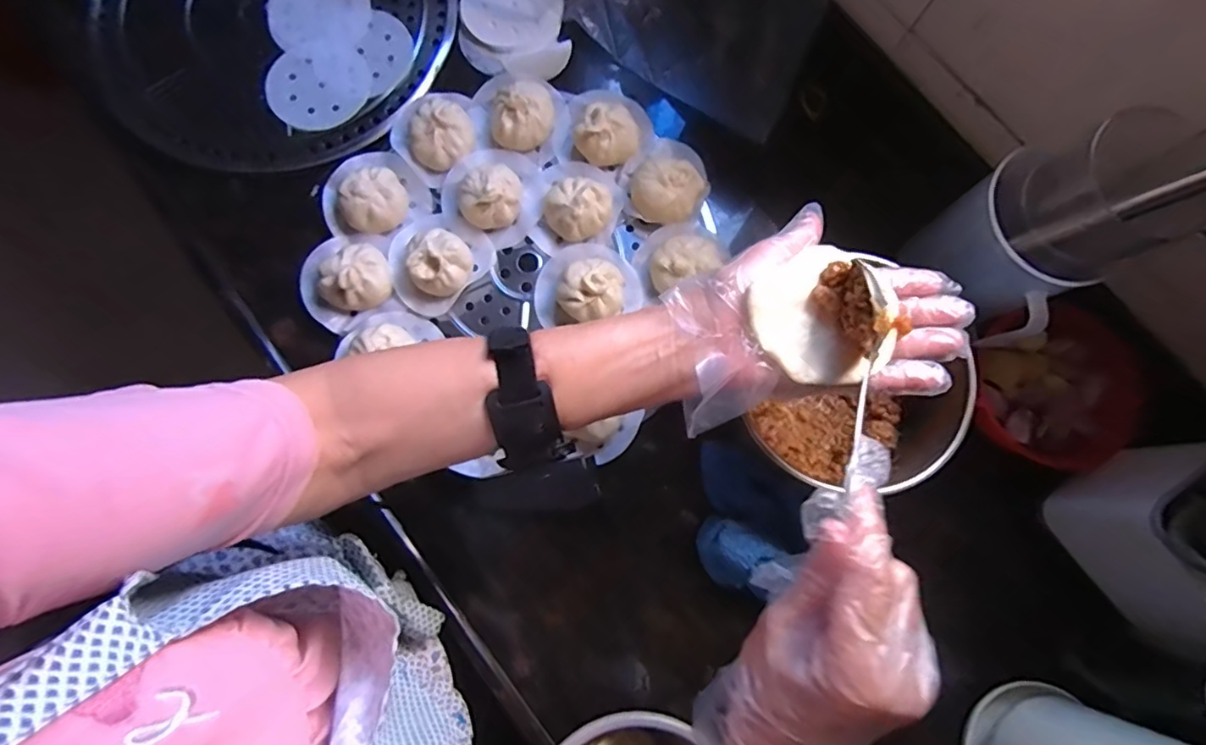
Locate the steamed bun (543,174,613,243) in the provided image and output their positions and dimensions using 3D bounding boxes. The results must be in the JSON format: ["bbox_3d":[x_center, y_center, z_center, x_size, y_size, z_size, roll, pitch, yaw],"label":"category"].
[{"bbox_3d":[-0.023,-0.153,0.523,0.060,0.033,0.059,0,79,-1],"label":"steamed bun"}]

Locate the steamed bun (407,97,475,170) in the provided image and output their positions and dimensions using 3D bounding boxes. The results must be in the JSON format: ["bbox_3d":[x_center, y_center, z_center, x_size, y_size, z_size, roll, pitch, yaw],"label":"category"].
[{"bbox_3d":[-0.153,-0.225,0.535,0.058,0.034,0.060,0,79,-1],"label":"steamed bun"}]

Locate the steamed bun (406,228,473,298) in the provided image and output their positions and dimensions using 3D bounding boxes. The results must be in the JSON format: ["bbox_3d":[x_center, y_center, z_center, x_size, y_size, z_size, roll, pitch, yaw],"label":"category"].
[{"bbox_3d":[-0.145,-0.097,0.505,0.053,0.042,0.053,0,79,-1],"label":"steamed bun"}]

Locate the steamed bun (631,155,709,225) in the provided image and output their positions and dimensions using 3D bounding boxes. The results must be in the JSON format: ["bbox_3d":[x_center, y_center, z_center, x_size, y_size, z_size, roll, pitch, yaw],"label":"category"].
[{"bbox_3d":[0.059,-0.171,0.529,0.065,0.035,0.063,0,79,-1],"label":"steamed bun"}]

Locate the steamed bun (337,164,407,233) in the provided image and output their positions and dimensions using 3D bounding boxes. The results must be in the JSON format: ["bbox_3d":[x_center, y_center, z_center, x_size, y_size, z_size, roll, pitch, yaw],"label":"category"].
[{"bbox_3d":[-0.209,-0.156,0.518,0.058,0.037,0.049,-33,81,-6],"label":"steamed bun"}]

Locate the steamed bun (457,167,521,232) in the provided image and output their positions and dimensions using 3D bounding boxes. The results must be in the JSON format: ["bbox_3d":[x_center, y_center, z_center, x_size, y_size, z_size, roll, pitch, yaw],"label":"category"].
[{"bbox_3d":[-0.103,-0.160,0.519,0.054,0.039,0.049,-12,80,-3],"label":"steamed bun"}]

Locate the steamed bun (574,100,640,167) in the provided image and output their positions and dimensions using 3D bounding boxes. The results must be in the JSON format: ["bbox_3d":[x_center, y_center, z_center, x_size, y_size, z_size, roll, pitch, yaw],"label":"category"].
[{"bbox_3d":[0.004,-0.226,0.537,0.058,0.034,0.050,0,79,-1],"label":"steamed bun"}]

